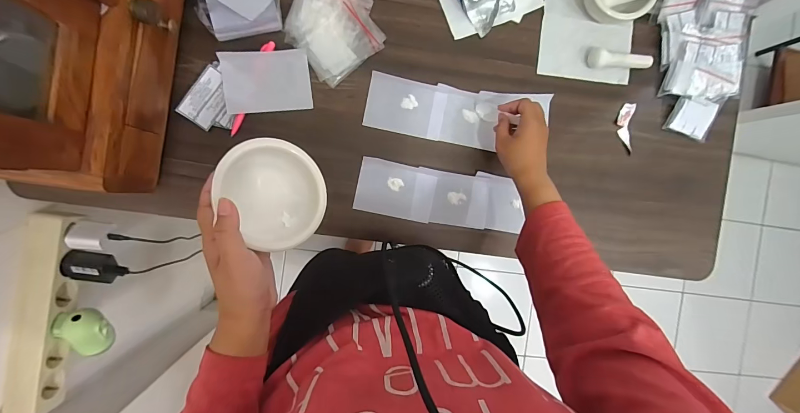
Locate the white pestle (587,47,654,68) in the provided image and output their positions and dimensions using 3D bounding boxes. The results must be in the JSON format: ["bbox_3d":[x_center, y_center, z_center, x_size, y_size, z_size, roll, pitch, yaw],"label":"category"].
[{"bbox_3d":[0.323,-0.213,0.506,0.095,0.029,0.026,3,93,-4],"label":"white pestle"}]

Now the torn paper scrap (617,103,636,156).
[{"bbox_3d":[0.339,-0.117,0.524,0.022,0.007,0.073,1,94,-4],"label":"torn paper scrap"}]

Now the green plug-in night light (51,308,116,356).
[{"bbox_3d":[-0.477,0.188,0.533,0.055,0.082,0.055,1,52,-1],"label":"green plug-in night light"}]

